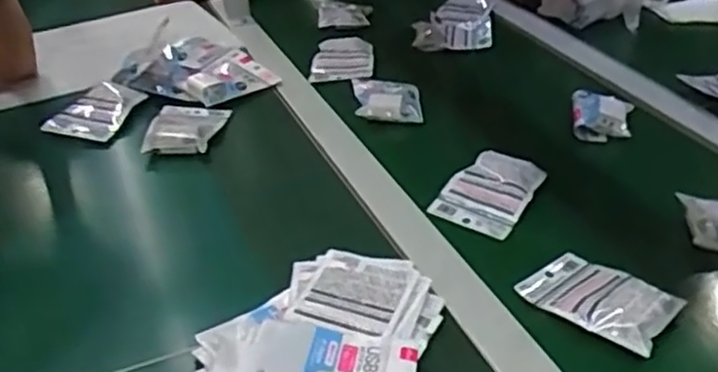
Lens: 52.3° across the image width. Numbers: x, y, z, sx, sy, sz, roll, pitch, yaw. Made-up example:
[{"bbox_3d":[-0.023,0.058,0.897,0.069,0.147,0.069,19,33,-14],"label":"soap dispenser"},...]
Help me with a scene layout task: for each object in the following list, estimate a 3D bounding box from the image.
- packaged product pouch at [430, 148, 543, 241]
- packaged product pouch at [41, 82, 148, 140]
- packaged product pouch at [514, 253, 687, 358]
[{"bbox_3d":[0.154,0.004,0.860,0.093,0.018,0.119,24,58,22],"label":"packaged product pouch"},{"bbox_3d":[-0.366,-0.108,1.023,0.091,0.023,0.119,5,33,14],"label":"packaged product pouch"},{"bbox_3d":[0.229,0.104,0.700,0.135,0.029,0.092,22,40,35],"label":"packaged product pouch"}]

